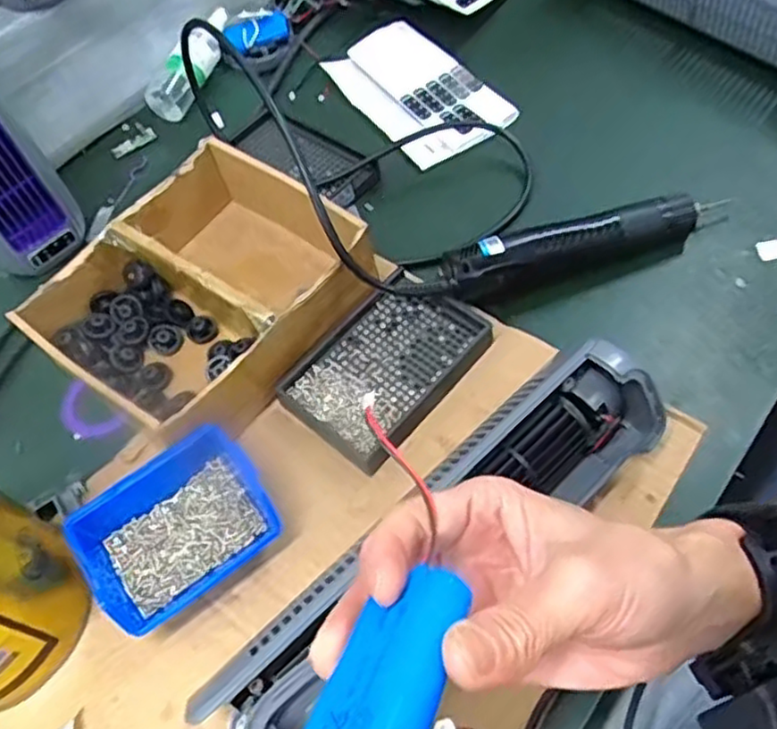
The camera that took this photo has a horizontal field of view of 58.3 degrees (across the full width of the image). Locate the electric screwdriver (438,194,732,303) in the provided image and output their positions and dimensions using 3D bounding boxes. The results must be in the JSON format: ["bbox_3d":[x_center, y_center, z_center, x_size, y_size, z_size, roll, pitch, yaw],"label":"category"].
[{"bbox_3d":[0.153,-0.092,0.521,0.236,0.041,0.045,-16,57,-3],"label":"electric screwdriver"}]

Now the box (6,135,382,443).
[{"bbox_3d":[-0.133,-0.052,0.510,0.173,0.061,0.209,34,68,25],"label":"box"}]

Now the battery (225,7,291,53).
[{"bbox_3d":[-0.135,-0.345,0.724,0.066,0.022,0.039,-20,57,-5],"label":"battery"}]

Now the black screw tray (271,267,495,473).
[{"bbox_3d":[0.000,-0.001,0.496,0.092,0.020,0.139,34,68,25],"label":"black screw tray"}]

